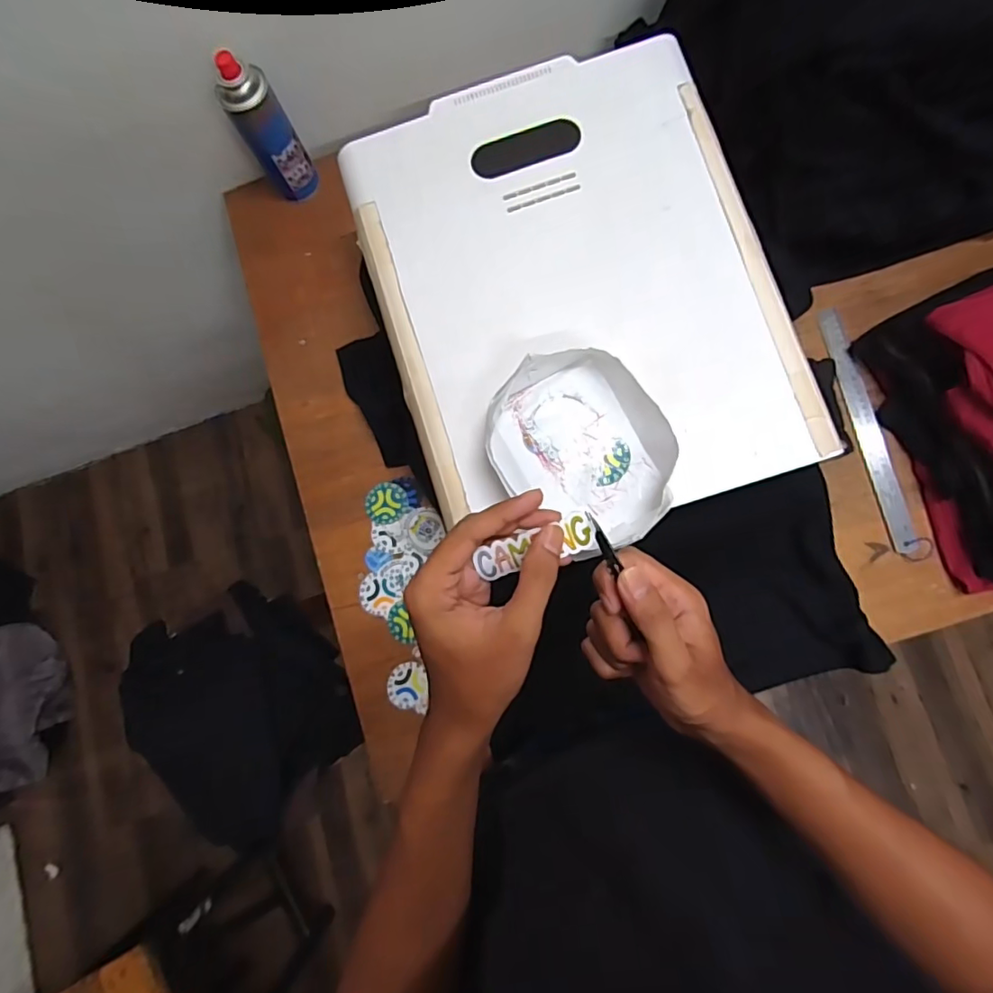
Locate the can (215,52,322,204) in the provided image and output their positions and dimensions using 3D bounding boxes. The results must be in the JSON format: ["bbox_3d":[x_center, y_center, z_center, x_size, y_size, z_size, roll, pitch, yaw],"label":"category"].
[{"bbox_3d":[-0.301,-0.482,0.731,0.062,0.194,0.054,-33,81,-1],"label":"can"}]

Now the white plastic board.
[{"bbox_3d":[0.081,-0.226,0.581,0.406,0.026,0.498,-17,81,1],"label":"white plastic board"}]

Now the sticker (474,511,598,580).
[{"bbox_3d":[0.025,0.033,0.336,0.074,0.005,0.025,-24,107,14],"label":"sticker"}]

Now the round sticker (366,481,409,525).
[{"bbox_3d":[-0.147,0.009,0.732,0.057,0.004,0.055,-6,82,3],"label":"round sticker"}]

